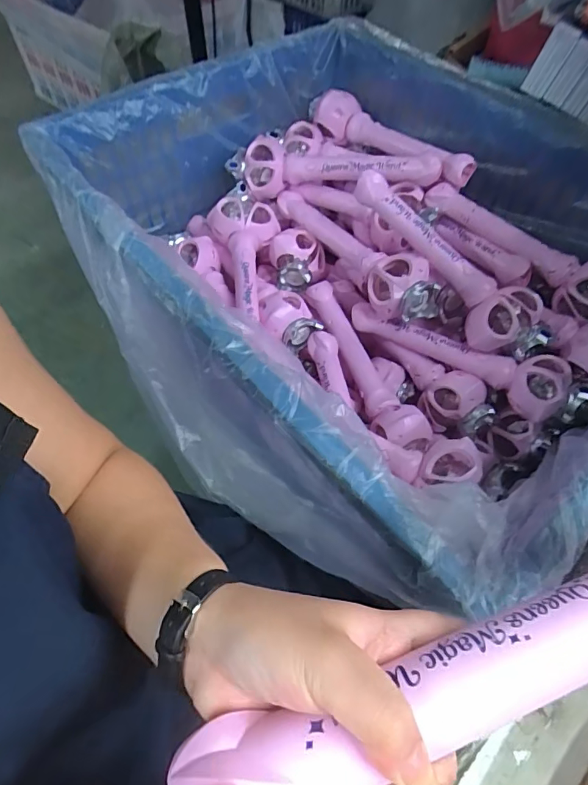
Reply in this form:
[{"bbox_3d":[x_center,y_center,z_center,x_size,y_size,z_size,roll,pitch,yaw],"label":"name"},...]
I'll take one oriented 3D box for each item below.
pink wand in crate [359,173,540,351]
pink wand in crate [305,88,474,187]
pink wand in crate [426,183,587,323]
[{"bbox_3d":[0.216,-0.198,0.705,0.083,0.092,0.336,-39,82,-24],"label":"pink wand in crate"},{"bbox_3d":[0.157,-0.437,0.795,0.320,0.070,0.073,34,62,19],"label":"pink wand in crate"},{"bbox_3d":[0.361,-0.216,0.729,0.358,0.086,0.063,37,63,21],"label":"pink wand in crate"}]

